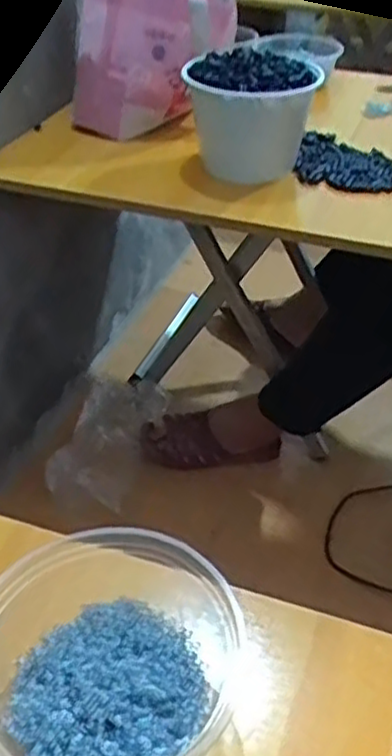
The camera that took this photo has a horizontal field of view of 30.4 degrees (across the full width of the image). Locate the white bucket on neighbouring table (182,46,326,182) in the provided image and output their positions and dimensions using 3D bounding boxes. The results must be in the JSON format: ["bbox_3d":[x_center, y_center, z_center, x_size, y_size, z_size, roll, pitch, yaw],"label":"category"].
[{"bbox_3d":[0.068,-0.316,0.895,0.150,0.134,0.150,1,39,0],"label":"white bucket on neighbouring table"}]

